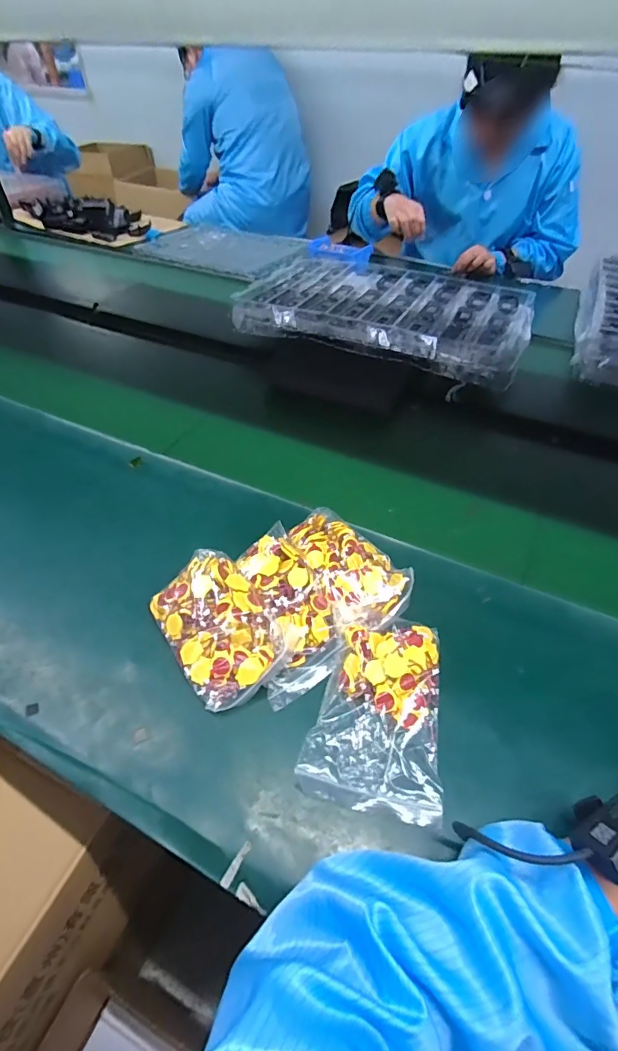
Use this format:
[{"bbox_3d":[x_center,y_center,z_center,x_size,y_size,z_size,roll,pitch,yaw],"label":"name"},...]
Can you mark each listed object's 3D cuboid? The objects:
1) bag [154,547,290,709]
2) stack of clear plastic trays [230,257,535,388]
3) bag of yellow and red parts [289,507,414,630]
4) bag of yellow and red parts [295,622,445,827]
[{"bbox_3d":[-0.086,0.096,0.463,0.092,0.061,0.139,-26,52,-21],"label":"bag"},{"bbox_3d":[0.149,-0.435,0.929,0.535,0.056,0.348,19,49,17],"label":"stack of clear plastic trays"},{"bbox_3d":[0.044,0.039,0.521,0.089,0.029,0.154,-20,50,-17],"label":"bag of yellow and red parts"},{"bbox_3d":[0.063,0.155,0.420,0.108,0.027,0.158,10,47,10],"label":"bag of yellow and red parts"}]

